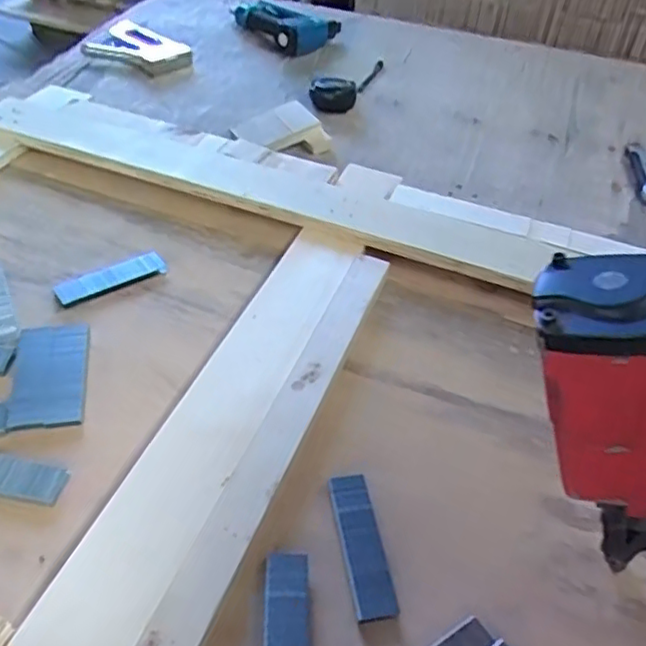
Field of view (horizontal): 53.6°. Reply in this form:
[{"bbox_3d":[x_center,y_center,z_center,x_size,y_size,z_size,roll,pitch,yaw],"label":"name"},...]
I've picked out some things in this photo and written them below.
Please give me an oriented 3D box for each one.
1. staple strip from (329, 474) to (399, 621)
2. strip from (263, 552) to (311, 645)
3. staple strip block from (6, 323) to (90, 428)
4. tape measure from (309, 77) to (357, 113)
[{"bbox_3d":[0.028,0.158,0.461,0.029,0.008,0.105,-5,46,-11],"label":"staple strip"},{"bbox_3d":[-0.023,0.201,0.412,0.029,0.009,0.105,2,45,-5],"label":"strip"},{"bbox_3d":[-0.233,0.042,0.547,0.059,0.004,0.110,-5,46,-11],"label":"staple strip block"},{"bbox_3d":[0.014,-0.337,0.945,0.067,0.033,0.063,5,45,-1],"label":"tape measure"}]

